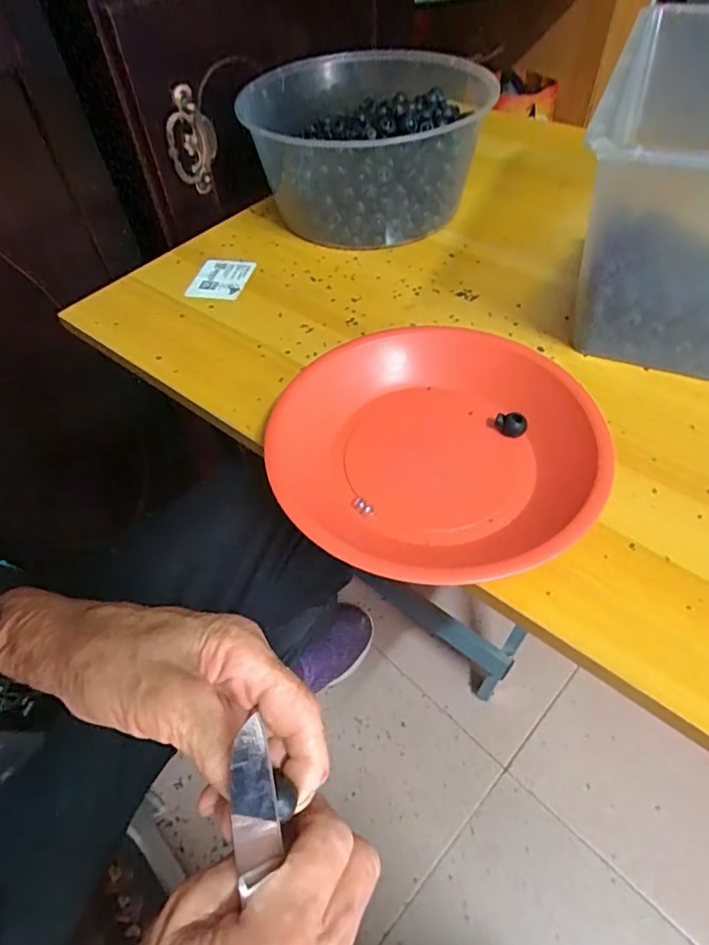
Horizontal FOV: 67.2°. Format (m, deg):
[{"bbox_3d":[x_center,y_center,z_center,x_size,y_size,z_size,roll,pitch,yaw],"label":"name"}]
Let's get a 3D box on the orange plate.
[{"bbox_3d":[0.046,-0.017,0.324,0.184,0.034,0.189,-1,52,2],"label":"orange plate"}]

